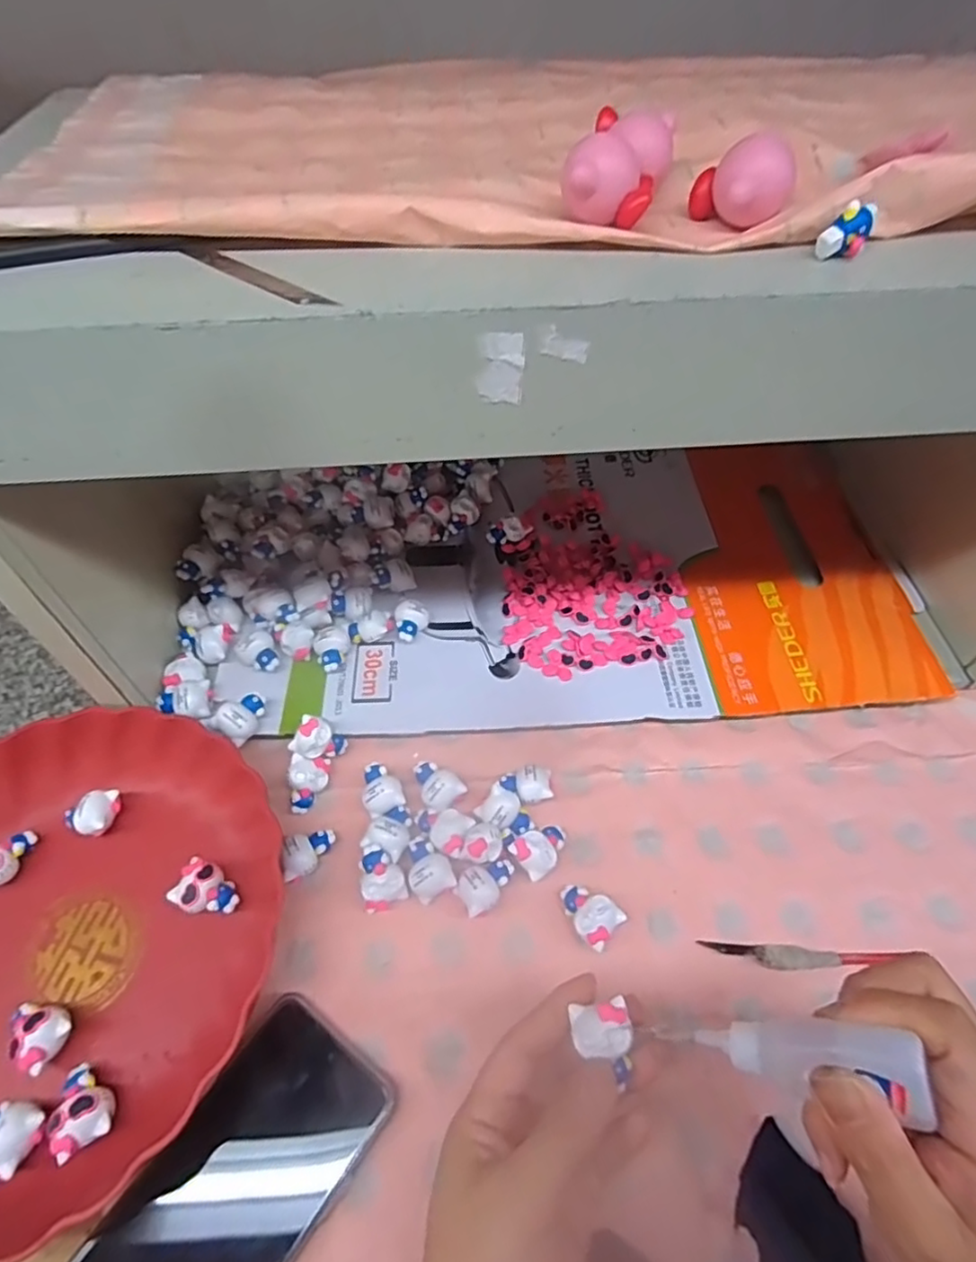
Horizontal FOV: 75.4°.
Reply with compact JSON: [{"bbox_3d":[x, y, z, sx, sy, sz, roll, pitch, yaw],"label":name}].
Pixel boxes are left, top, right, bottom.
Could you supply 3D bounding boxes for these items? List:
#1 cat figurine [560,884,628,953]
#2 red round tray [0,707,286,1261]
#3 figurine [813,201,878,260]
[{"bbox_3d":[0.055,0.156,0.350,0.024,0.018,0.034,-39,61,-23],"label":"cat figurine"},{"bbox_3d":[-0.231,0.159,0.339,0.227,0.048,0.239,-1,54,1],"label":"red round tray"},{"bbox_3d":[0.129,-0.144,0.228,0.015,0.017,0.011,25,59,19],"label":"figurine"}]

